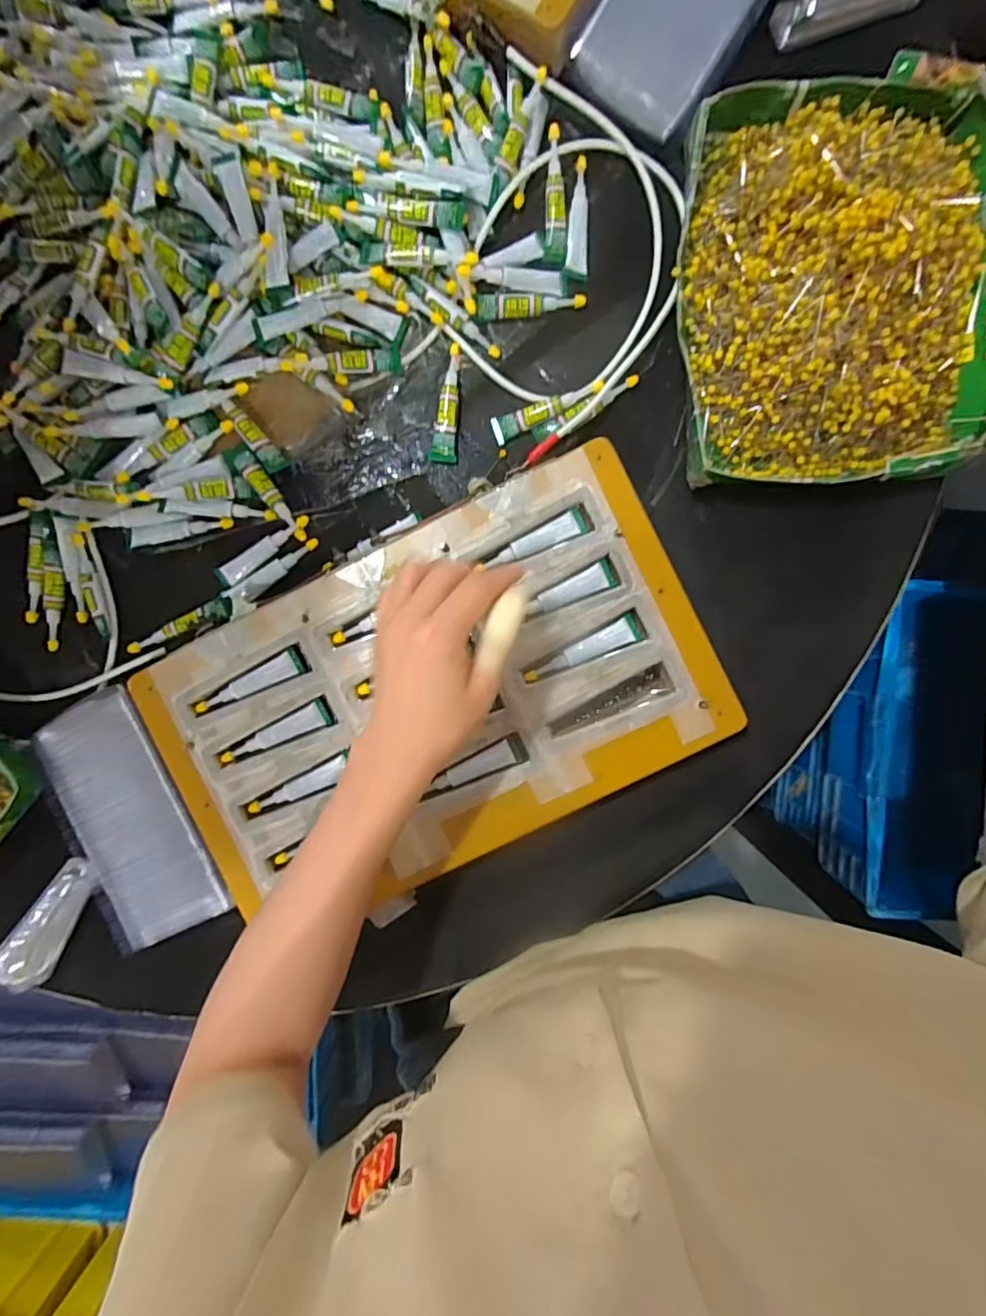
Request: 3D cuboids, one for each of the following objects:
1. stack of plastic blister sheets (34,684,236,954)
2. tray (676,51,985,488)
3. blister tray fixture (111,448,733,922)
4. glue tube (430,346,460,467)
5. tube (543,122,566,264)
[{"bbox_3d":[-0.278,0.124,0.431,0.095,0.020,0.185,-28,91,4],"label":"stack of plastic blister sheets"},{"bbox_3d":[0.244,-0.261,0.389,0.216,0.046,0.266,-1,93,3],"label":"tray"},{"bbox_3d":[-0.039,0.033,0.402,0.379,0.020,0.238,-28,91,4],"label":"blister tray fixture"},{"bbox_3d":[-0.035,-0.191,0.425,0.020,0.007,0.085,3,93,3],"label":"glue tube"},{"bbox_3d":[0.048,-0.343,0.419,0.016,0.011,0.089,2,93,3],"label":"tube"}]

